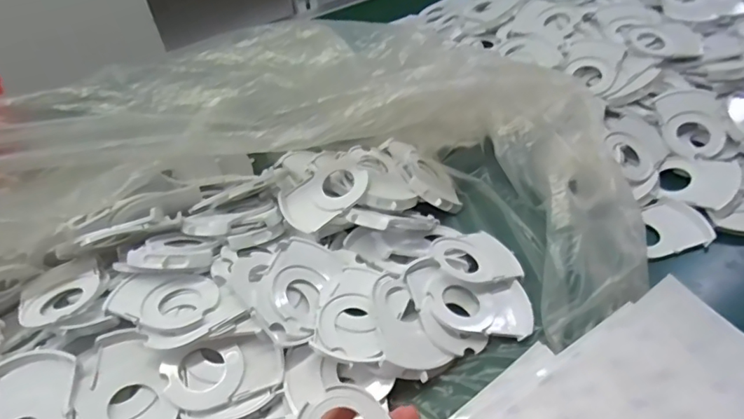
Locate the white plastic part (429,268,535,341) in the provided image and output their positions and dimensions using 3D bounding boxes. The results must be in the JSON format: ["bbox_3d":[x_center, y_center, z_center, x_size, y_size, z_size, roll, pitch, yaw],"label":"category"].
[{"bbox_3d":[0.082,0.071,0.375,0.077,0.010,0.047,12,55,-6],"label":"white plastic part"}]

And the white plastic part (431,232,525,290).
[{"bbox_3d":[0.085,0.040,0.403,0.067,0.020,0.056,-16,50,-12],"label":"white plastic part"}]

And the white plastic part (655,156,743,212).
[{"bbox_3d":[0.296,-0.025,0.451,0.062,0.009,0.054,10,61,36],"label":"white plastic part"}]

